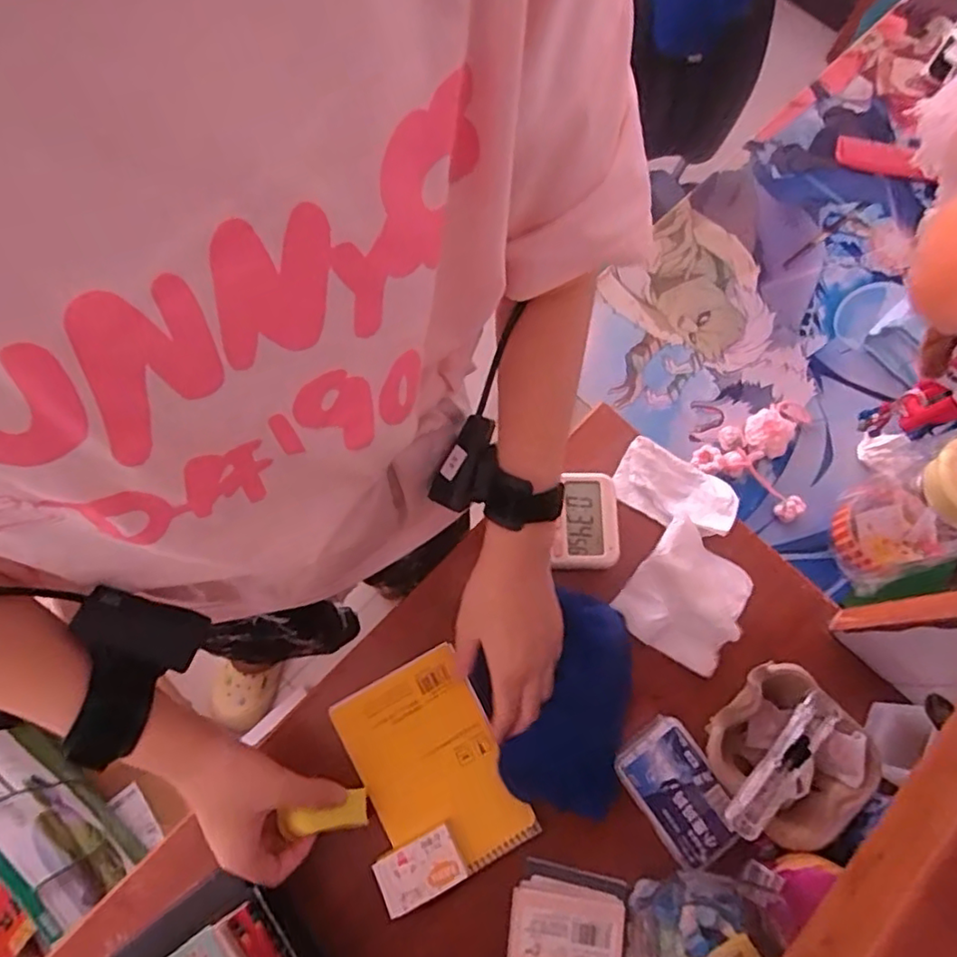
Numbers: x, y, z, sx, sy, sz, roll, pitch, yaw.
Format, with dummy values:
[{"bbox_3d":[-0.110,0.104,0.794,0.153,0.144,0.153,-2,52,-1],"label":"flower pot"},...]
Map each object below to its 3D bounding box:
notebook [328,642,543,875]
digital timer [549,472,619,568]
[{"bbox_3d":[-0.035,0.218,0.463,0.102,0.013,0.151,-28,76,-9],"label":"notebook"},{"bbox_3d":[0.089,0.037,0.520,0.059,0.024,0.079,0,74,-1],"label":"digital timer"}]

